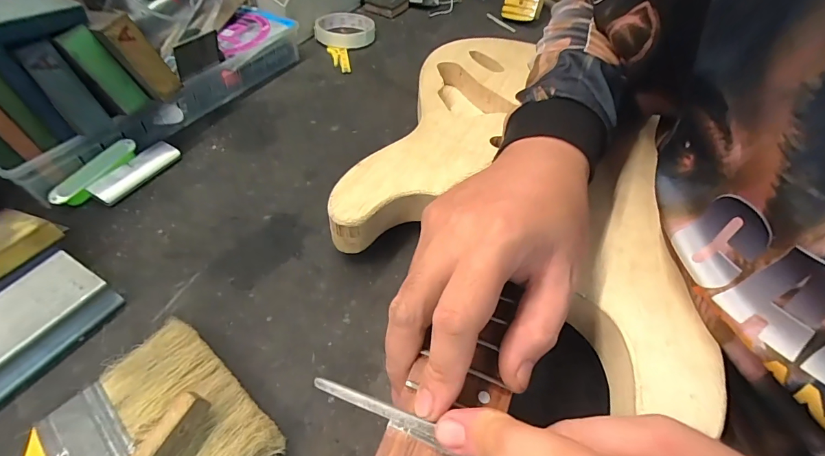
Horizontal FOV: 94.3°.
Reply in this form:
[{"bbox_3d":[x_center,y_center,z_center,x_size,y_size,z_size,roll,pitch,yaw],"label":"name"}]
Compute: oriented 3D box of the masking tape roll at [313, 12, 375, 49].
[{"bbox_3d":[-0.098,-0.287,0.557,0.085,0.020,0.084,2,51,-2],"label":"masking tape roll"}]

